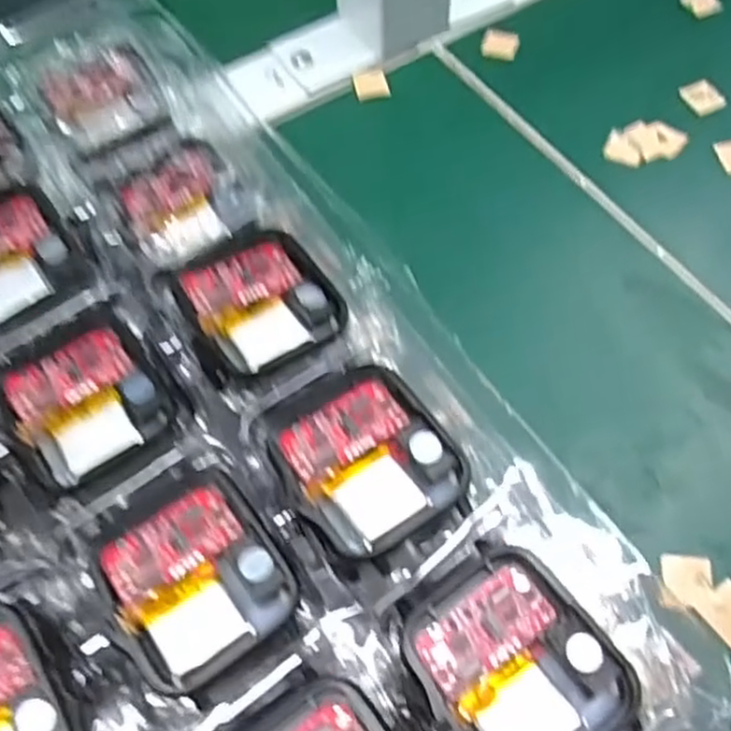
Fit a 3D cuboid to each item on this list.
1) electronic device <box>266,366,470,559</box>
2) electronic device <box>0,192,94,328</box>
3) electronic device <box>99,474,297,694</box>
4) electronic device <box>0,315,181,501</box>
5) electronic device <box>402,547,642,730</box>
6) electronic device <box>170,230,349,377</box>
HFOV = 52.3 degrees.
[{"bbox_3d":[0.000,0.021,0.177,0.037,0.005,0.043,-35,66,-16],"label":"electronic device"},{"bbox_3d":[-0.101,-0.030,0.211,0.035,0.006,0.041,-31,64,-14],"label":"electronic device"},{"bbox_3d":[-0.037,0.047,0.165,0.036,0.004,0.038,-33,65,-15],"label":"electronic device"},{"bbox_3d":[-0.070,0.009,0.188,0.035,0.004,0.046,-33,65,-15],"label":"electronic device"},{"bbox_3d":[0.032,0.063,0.157,0.037,0.006,0.043,-33,65,-15],"label":"electronic device"},{"bbox_3d":[-0.028,-0.018,0.201,0.037,0.004,0.039,-29,64,-13],"label":"electronic device"}]

